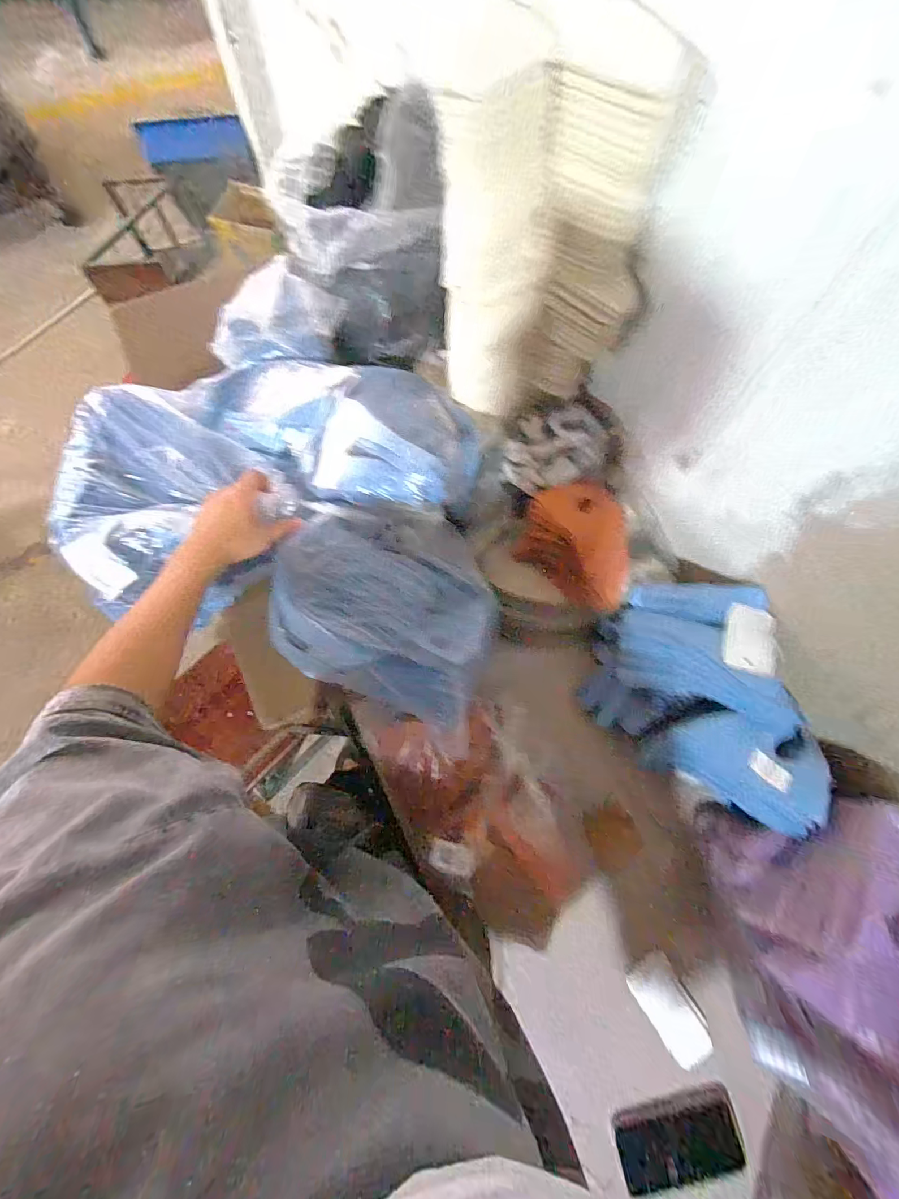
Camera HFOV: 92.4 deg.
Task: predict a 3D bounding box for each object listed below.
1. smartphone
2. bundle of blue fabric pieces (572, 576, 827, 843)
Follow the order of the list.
[{"bbox_3d":[0.289,0.678,0.542,0.152,0.010,0.085,-12,72,-5],"label":"smartphone"},{"bbox_3d":[0.338,0.141,0.596,0.221,0.168,0.342,-17,72,-7],"label":"bundle of blue fabric pieces"}]

